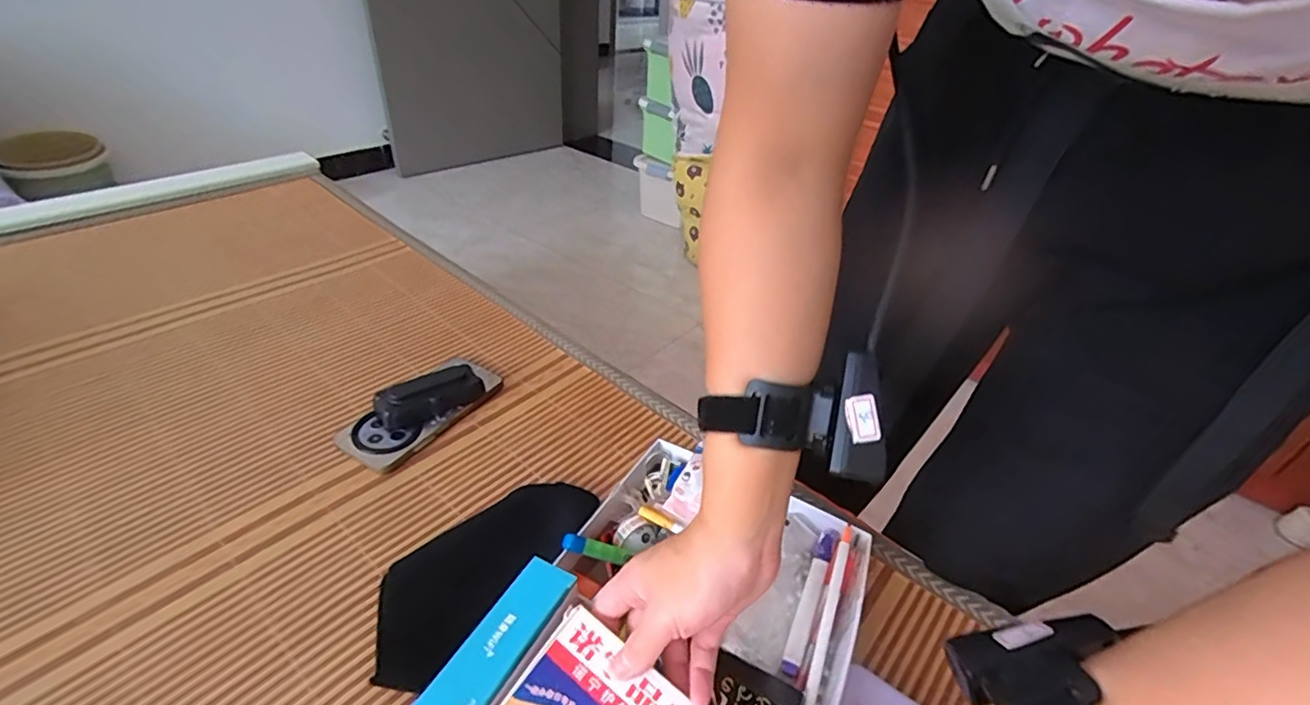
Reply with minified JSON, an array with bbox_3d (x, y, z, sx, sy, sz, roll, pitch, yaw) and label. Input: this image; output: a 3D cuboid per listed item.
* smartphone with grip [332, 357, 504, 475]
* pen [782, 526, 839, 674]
[{"bbox_3d":[-0.247,0.049,0.610,0.087,0.043,0.167,20,40,22],"label":"smartphone with grip"},{"bbox_3d":[0.118,0.183,0.432,0.014,0.019,0.117,19,39,21],"label":"pen"}]

